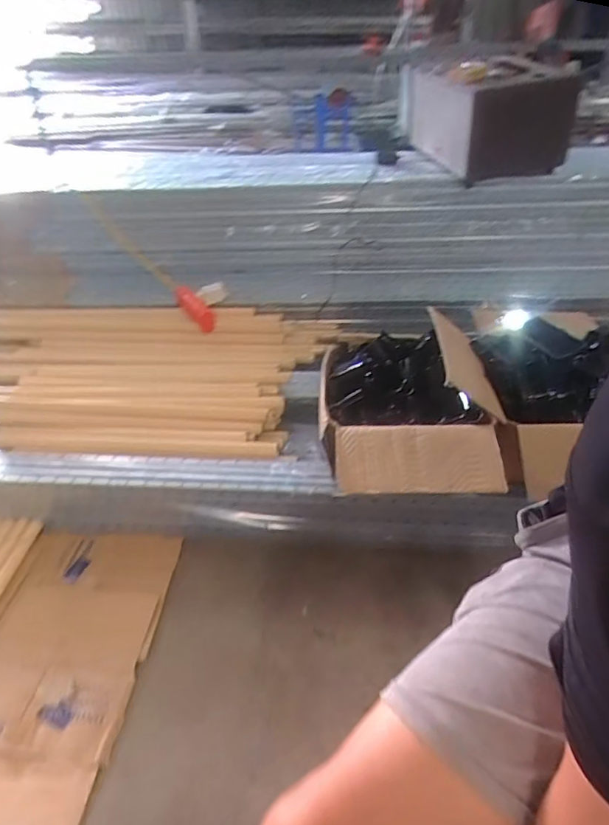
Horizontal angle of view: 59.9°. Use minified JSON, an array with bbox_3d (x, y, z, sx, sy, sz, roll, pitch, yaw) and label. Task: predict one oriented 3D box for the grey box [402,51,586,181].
[{"bbox_3d":[0.490,-0.777,1.413,0.326,0.228,0.293,-10,39,-12],"label":"grey box"}]

